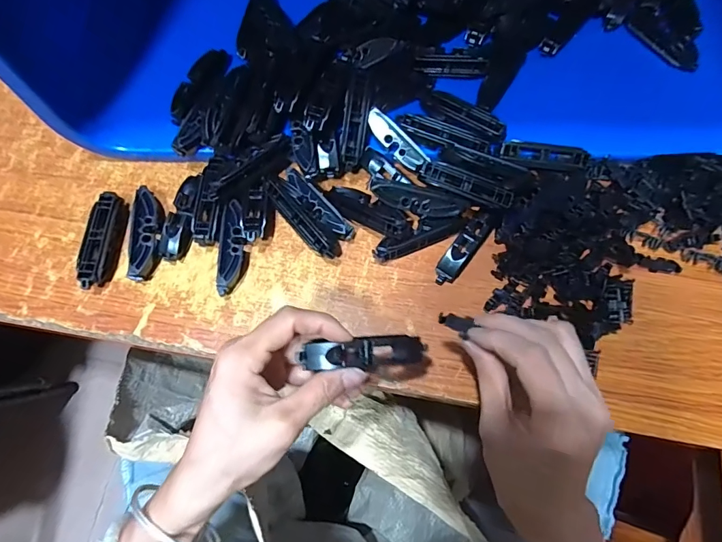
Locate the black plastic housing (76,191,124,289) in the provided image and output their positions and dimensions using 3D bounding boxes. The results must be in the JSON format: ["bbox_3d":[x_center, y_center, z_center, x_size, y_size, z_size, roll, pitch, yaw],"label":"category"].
[{"bbox_3d":[-0.206,-0.024,0.335,0.020,0.021,0.078,8,71,2],"label":"black plastic housing"}]

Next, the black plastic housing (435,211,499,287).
[{"bbox_3d":[0.083,-0.019,0.338,0.019,0.018,0.067,37,75,11],"label":"black plastic housing"}]

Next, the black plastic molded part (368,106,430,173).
[{"bbox_3d":[0.029,-0.107,0.344,0.016,0.012,0.063,-41,76,-13],"label":"black plastic molded part"}]

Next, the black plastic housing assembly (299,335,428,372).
[{"bbox_3d":[0.002,0.049,0.254,0.078,0.008,0.018,-1,72,-16],"label":"black plastic housing assembly"}]

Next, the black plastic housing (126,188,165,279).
[{"bbox_3d":[-0.172,-0.031,0.338,0.022,0.018,0.077,-5,71,-2],"label":"black plastic housing"}]

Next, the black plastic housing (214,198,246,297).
[{"bbox_3d":[-0.102,-0.018,0.334,0.017,0.020,0.075,1,71,0],"label":"black plastic housing"}]

